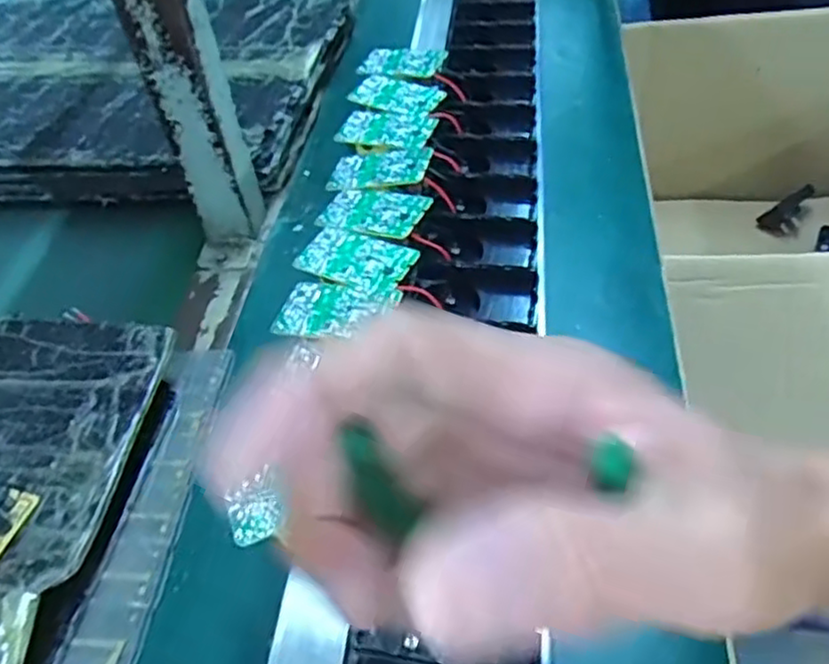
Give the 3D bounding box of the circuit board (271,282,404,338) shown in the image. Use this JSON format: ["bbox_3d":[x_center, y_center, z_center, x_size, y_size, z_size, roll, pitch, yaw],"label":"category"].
[{"bbox_3d":[-0.041,-0.011,0.367,0.061,0.009,0.037,12,51,18],"label":"circuit board"}]

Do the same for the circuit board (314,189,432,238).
[{"bbox_3d":[-0.024,-0.072,0.415,0.064,0.004,0.038,10,54,28],"label":"circuit board"}]

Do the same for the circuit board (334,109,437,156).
[{"bbox_3d":[-0.019,-0.136,0.476,0.063,0.006,0.042,11,53,18],"label":"circuit board"}]

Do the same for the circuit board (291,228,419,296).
[{"bbox_3d":[-0.032,-0.040,0.391,0.064,0.005,0.038,17,53,22],"label":"circuit board"}]

